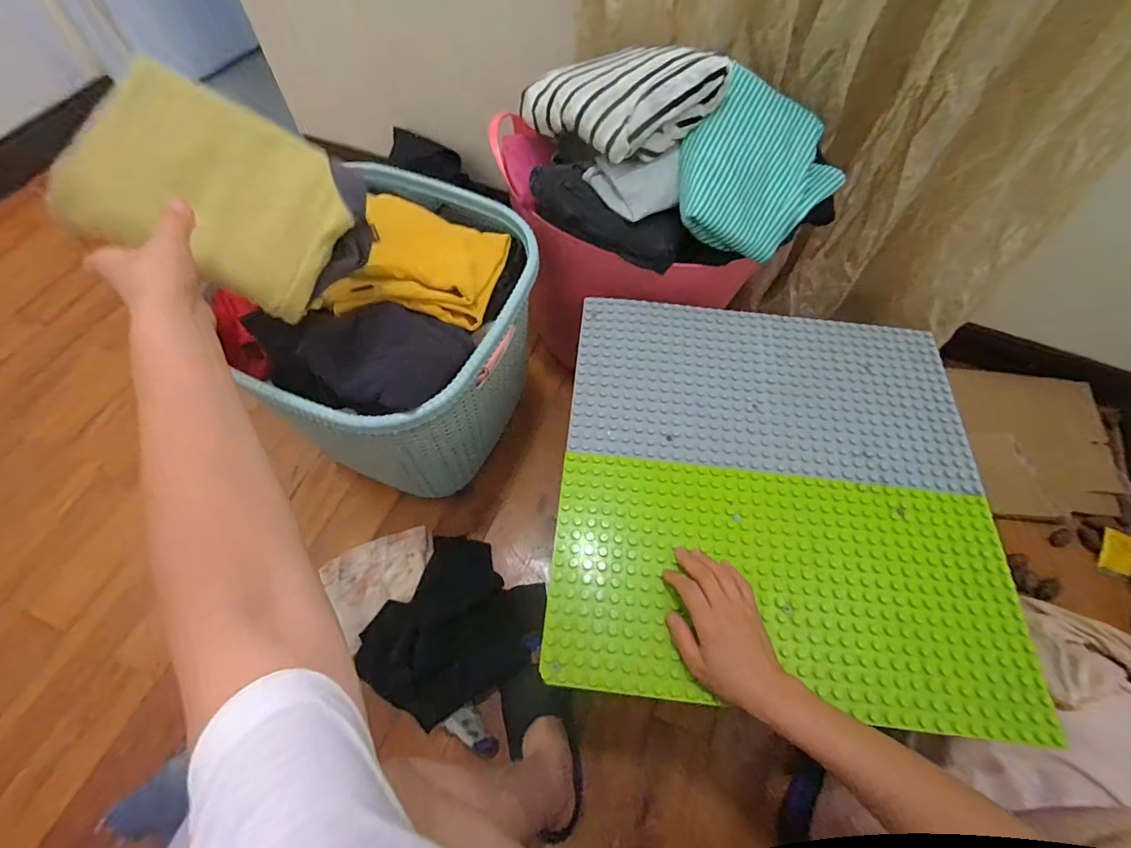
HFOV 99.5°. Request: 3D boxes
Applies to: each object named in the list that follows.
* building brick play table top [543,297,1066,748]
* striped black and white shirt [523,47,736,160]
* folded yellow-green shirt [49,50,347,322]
[{"bbox_3d":[0.253,0.062,0.585,0.496,0.016,0.498,6,63,1],"label":"building brick play table top"},{"bbox_3d":[0.070,-0.448,0.651,0.243,0.074,0.170,40,94,18],"label":"striped black and white shirt"},{"bbox_3d":[-0.310,-0.207,0.432,0.190,0.021,0.160,21,78,-26],"label":"folded yellow-green shirt"}]

